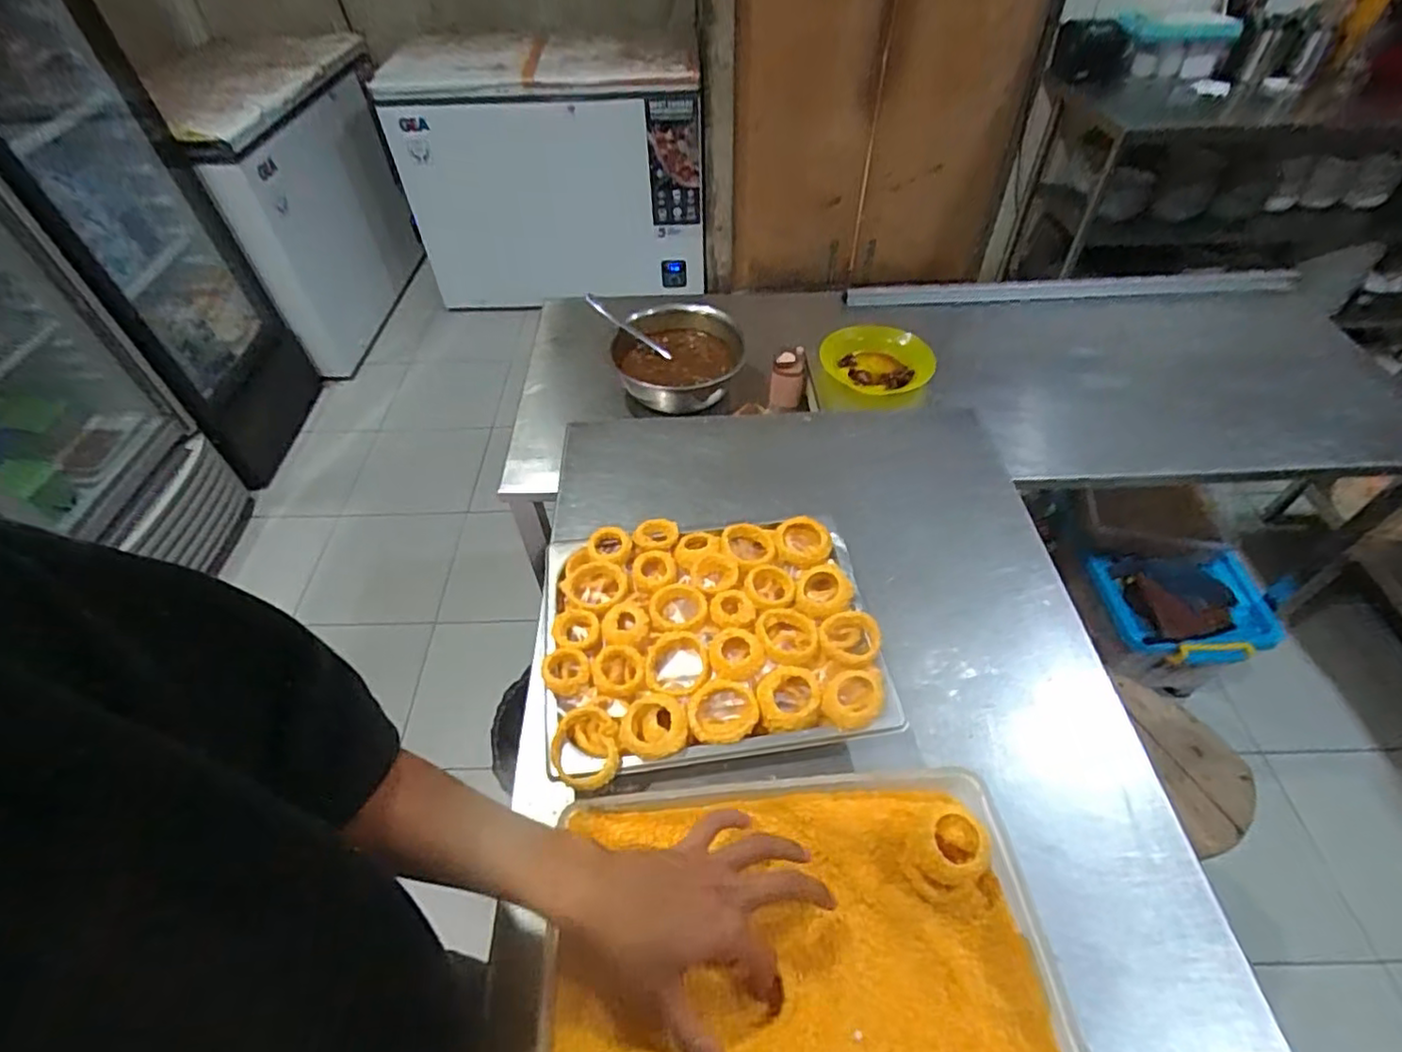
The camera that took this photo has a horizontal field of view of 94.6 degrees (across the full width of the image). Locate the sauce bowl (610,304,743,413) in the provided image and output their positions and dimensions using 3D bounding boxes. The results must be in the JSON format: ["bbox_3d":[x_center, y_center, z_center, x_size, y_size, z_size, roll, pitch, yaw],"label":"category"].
[{"bbox_3d":[-0.035,-0.281,1.097,0.203,0.104,0.196,-1,50,1],"label":"sauce bowl"}]

